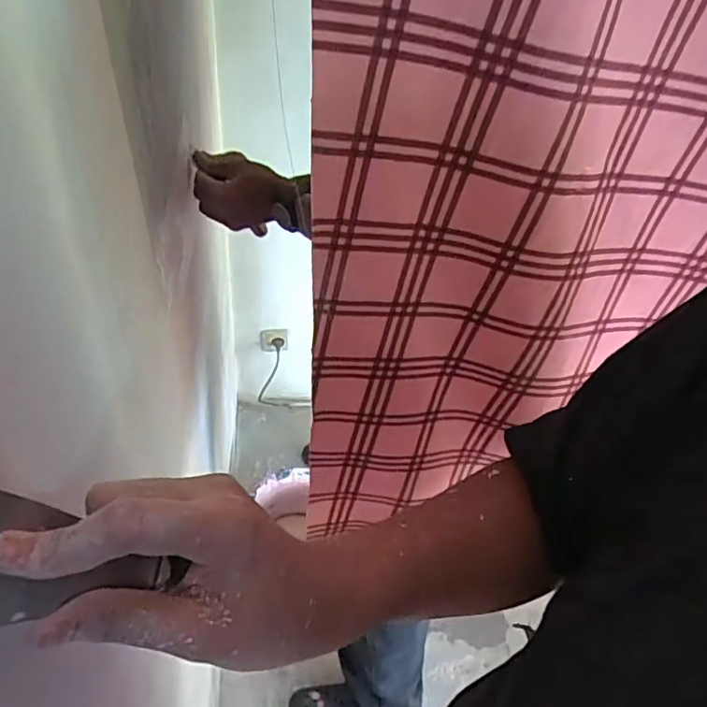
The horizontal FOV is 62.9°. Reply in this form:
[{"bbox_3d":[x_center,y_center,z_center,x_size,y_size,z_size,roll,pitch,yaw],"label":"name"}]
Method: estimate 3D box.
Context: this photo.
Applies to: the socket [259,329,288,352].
[{"bbox_3d":[-0.220,-0.037,1.600,0.080,0.069,0.015,1,45,-6],"label":"socket"}]

